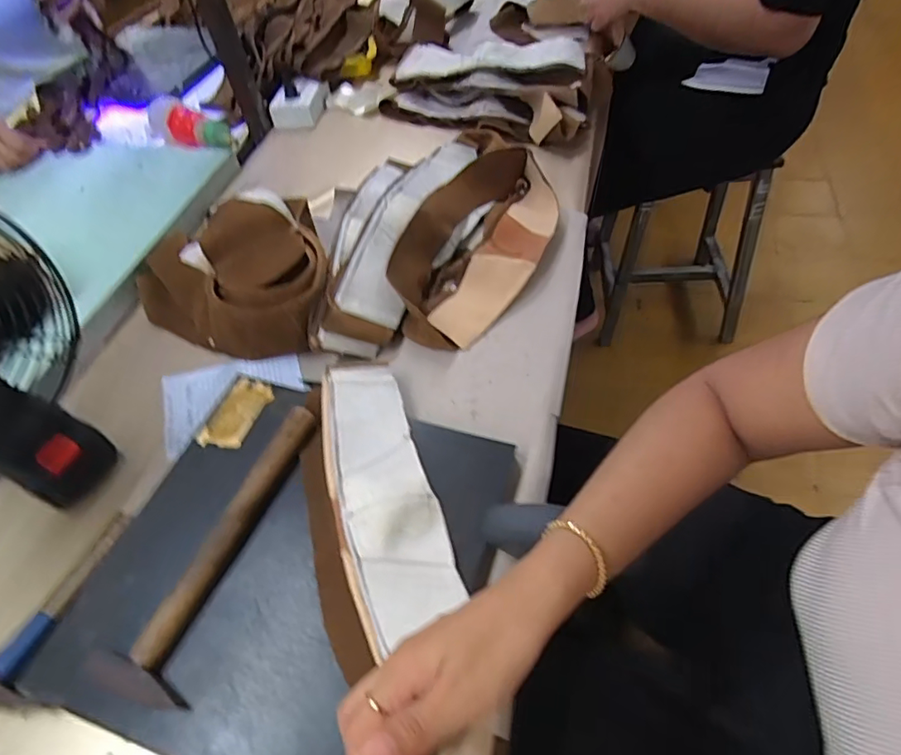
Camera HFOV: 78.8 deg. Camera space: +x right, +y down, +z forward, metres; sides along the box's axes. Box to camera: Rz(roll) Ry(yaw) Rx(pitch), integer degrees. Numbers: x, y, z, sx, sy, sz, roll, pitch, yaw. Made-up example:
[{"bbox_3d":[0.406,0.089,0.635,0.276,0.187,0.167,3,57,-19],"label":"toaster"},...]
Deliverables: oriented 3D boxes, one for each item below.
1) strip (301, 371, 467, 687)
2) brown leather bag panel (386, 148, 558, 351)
[{"bbox_3d":[-0.071,0.097,0.474,0.112,0.023,0.265,-13,53,-5],"label":"strip"},{"bbox_3d":[0.033,-0.165,0.658,0.161,0.072,0.293,9,53,13],"label":"brown leather bag panel"}]

